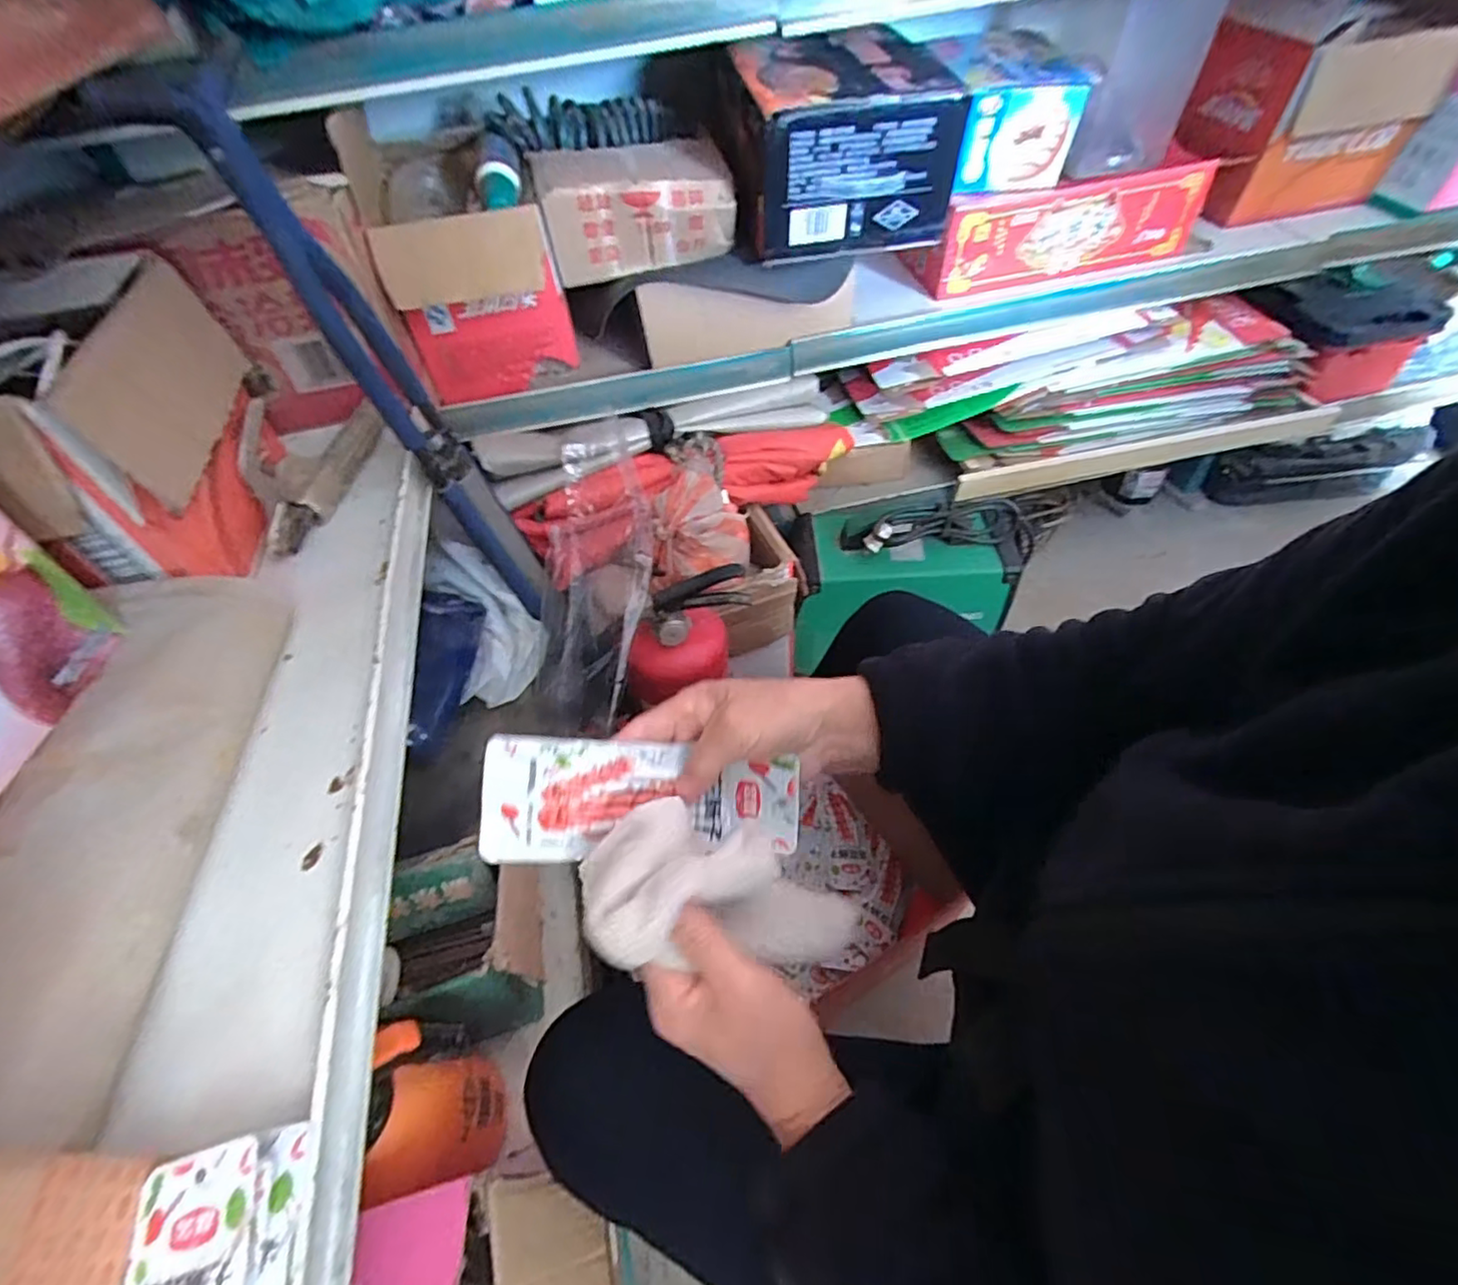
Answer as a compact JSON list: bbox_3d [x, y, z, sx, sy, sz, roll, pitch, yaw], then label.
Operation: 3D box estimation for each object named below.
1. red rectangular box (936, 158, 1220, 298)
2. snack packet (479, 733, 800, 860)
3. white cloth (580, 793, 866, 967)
[{"bbox_3d":[0.525,-0.644,0.989,0.407,0.128,0.072,-14,50,-5],"label":"red rectangular box"},{"bbox_3d":[-0.046,0.086,0.356,0.173,0.020,0.064,3,81,-12],"label":"snack packet"},{"bbox_3d":[0.009,0.129,0.327,0.065,0.158,0.073,-38,39,35],"label":"white cloth"}]

